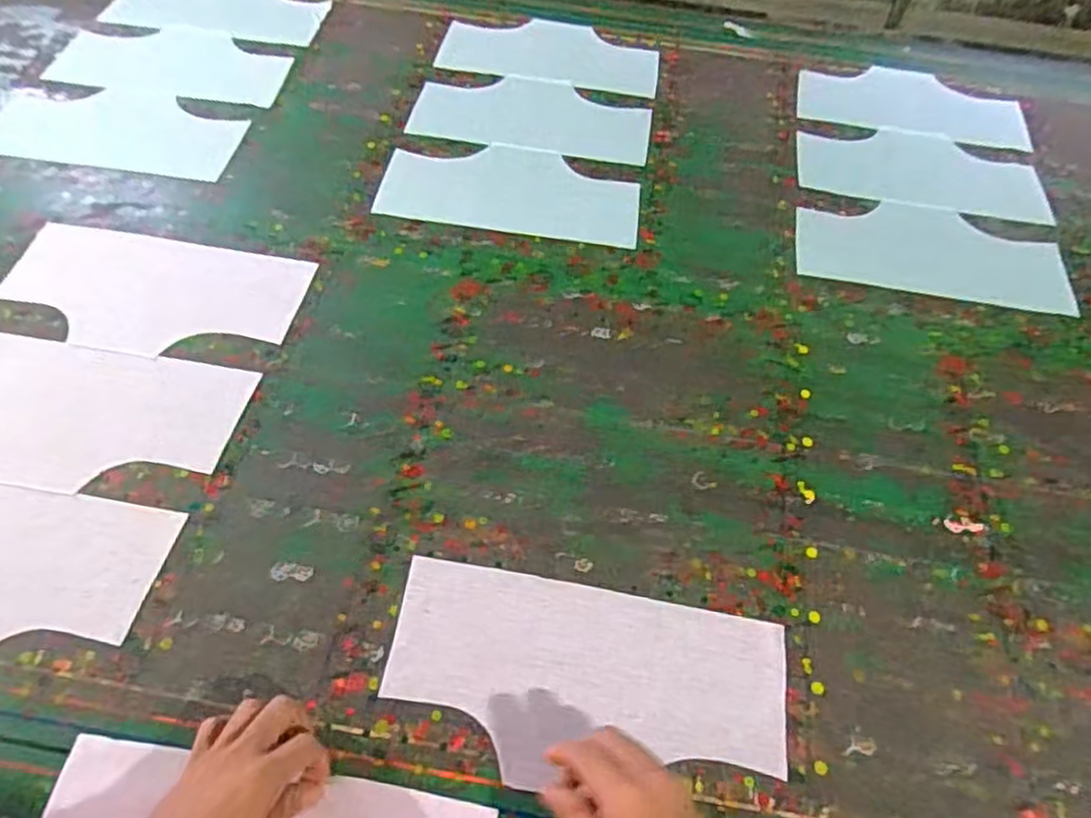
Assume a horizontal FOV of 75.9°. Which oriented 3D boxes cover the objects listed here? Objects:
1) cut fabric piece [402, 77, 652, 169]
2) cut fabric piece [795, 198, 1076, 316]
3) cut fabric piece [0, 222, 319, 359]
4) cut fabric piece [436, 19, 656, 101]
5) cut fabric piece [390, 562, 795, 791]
[{"bbox_3d":[-0.016,-0.392,0.929,0.304,0.009,0.153,9,55,3],"label":"cut fabric piece"},{"bbox_3d":[0.443,-0.187,0.810,0.299,0.014,0.152,9,55,4],"label":"cut fabric piece"},{"bbox_3d":[-0.414,-0.120,0.722,0.306,0.010,0.147,10,60,9],"label":"cut fabric piece"},{"bbox_3d":[0.007,-0.513,1.005,0.307,0.005,0.162,8,56,5],"label":"cut fabric piece"},{"bbox_3d":[0.031,0.209,0.542,0.304,0.007,0.142,10,57,3],"label":"cut fabric piece"}]

